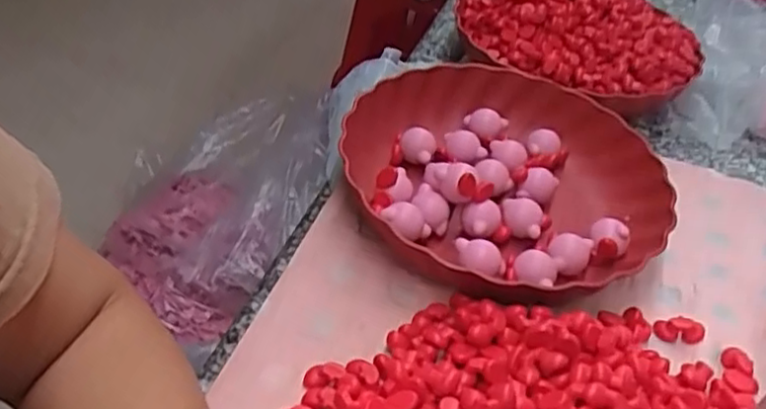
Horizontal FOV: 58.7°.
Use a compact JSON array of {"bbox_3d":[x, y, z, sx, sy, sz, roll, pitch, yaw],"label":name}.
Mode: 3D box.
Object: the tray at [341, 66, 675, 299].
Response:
[{"bbox_3d":[0.092,-0.018,0.530,0.239,0.060,0.253,-5,41,-9],"label":"tray"}]

